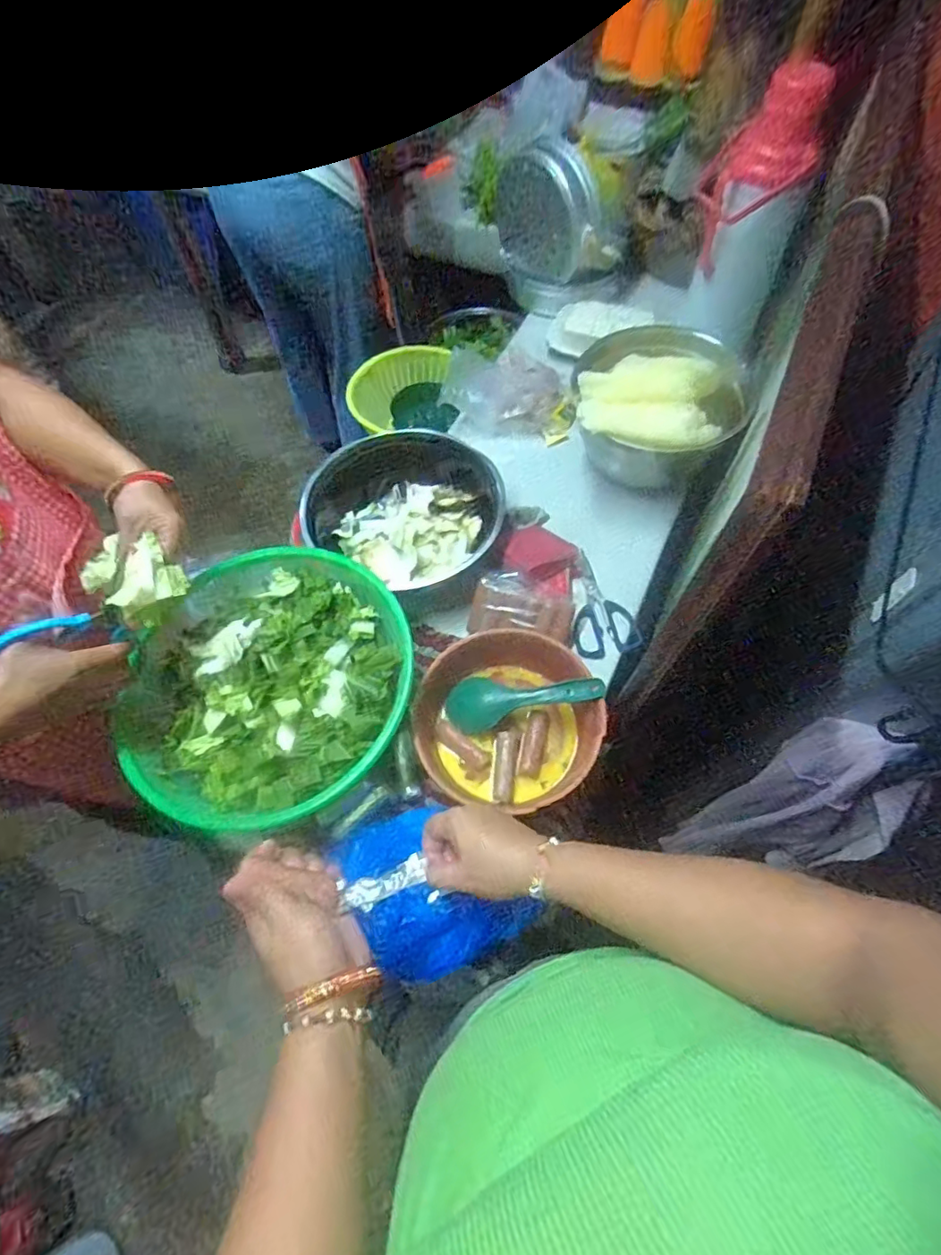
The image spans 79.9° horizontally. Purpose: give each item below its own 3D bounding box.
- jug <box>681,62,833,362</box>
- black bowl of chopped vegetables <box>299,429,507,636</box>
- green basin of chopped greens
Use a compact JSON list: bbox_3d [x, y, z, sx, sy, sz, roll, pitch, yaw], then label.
[{"bbox_3d":[0.405,-0.607,0.834,0.127,0.319,0.116,12,37,9],"label":"jug"},{"bbox_3d":[-0.082,-0.165,0.827,0.256,0.093,0.250,-1,62,2],"label":"black bowl of chopped vegetables"},{"bbox_3d":[-0.224,0.049,0.638,0.307,0.109,0.304,-1,62,2],"label":"green basin of chopped greens"}]

